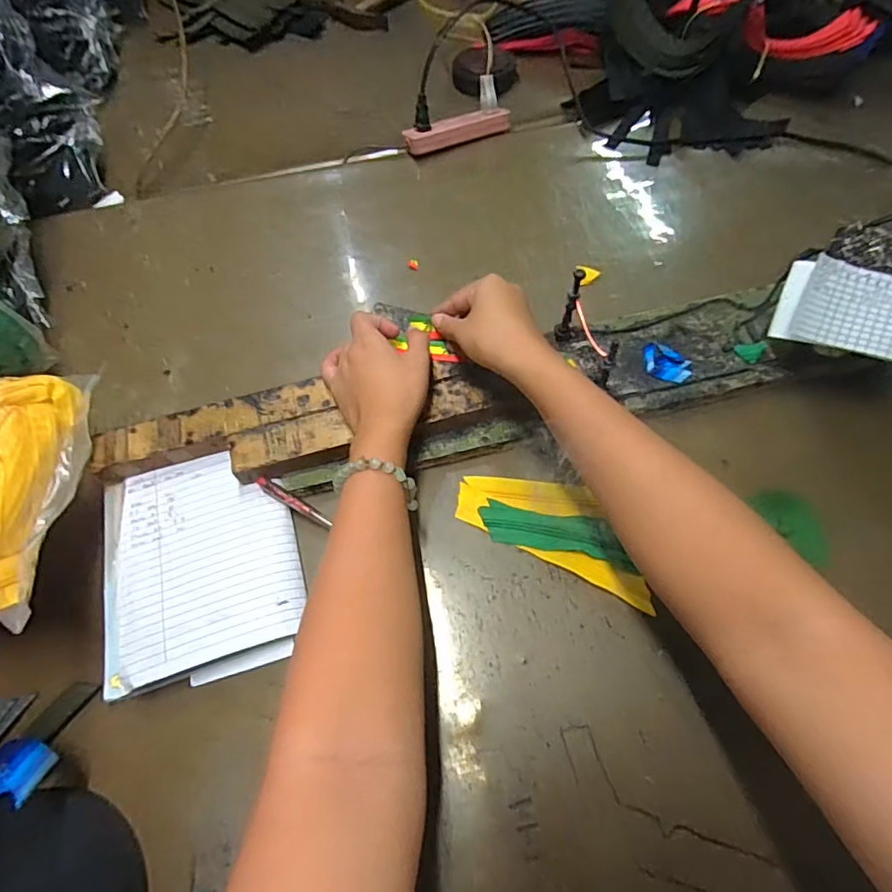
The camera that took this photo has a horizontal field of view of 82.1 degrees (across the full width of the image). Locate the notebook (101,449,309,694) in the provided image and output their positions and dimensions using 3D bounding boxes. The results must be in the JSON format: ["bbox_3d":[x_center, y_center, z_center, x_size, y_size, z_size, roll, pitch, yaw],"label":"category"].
[{"bbox_3d":[-0.196,0.091,0.408,0.151,0.025,0.176,-14,59,-9],"label":"notebook"}]

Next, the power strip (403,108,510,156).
[{"bbox_3d":[0.016,-0.419,0.681,0.145,0.026,0.030,-19,62,-7],"label":"power strip"}]

